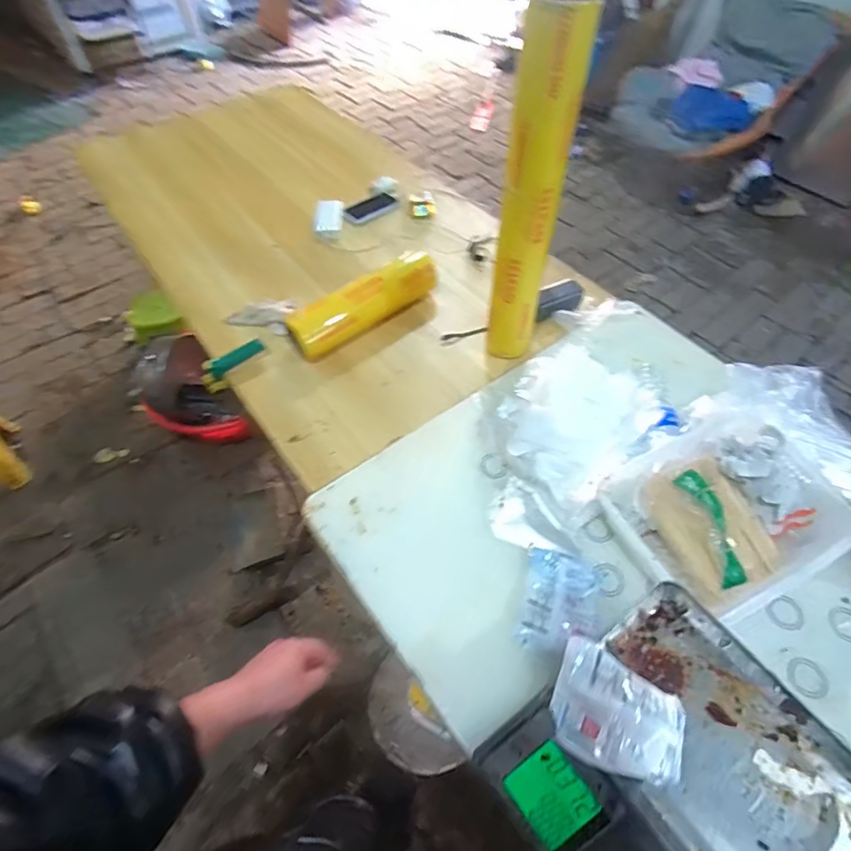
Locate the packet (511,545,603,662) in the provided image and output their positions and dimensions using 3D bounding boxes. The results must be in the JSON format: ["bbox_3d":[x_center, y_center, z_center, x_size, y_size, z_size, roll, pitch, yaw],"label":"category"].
[{"bbox_3d":[0.208,0.275,0.770,0.111,0.022,0.160,15,56,10],"label":"packet"}]

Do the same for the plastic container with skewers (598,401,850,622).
[{"bbox_3d":[0.487,0.138,0.813,0.359,0.088,0.283,-30,60,-20],"label":"plastic container with skewers"}]

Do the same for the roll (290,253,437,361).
[{"bbox_3d":[-0.135,-0.281,1.126,0.374,0.099,0.082,-35,62,-22],"label":"roll"}]

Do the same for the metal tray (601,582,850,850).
[{"bbox_3d":[0.347,0.383,0.577,0.229,0.028,0.334,-33,60,-19],"label":"metal tray"}]

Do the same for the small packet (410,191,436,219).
[{"bbox_3d":[-0.007,-0.616,1.394,0.063,0.029,0.082,-6,55,-5],"label":"small packet"}]

